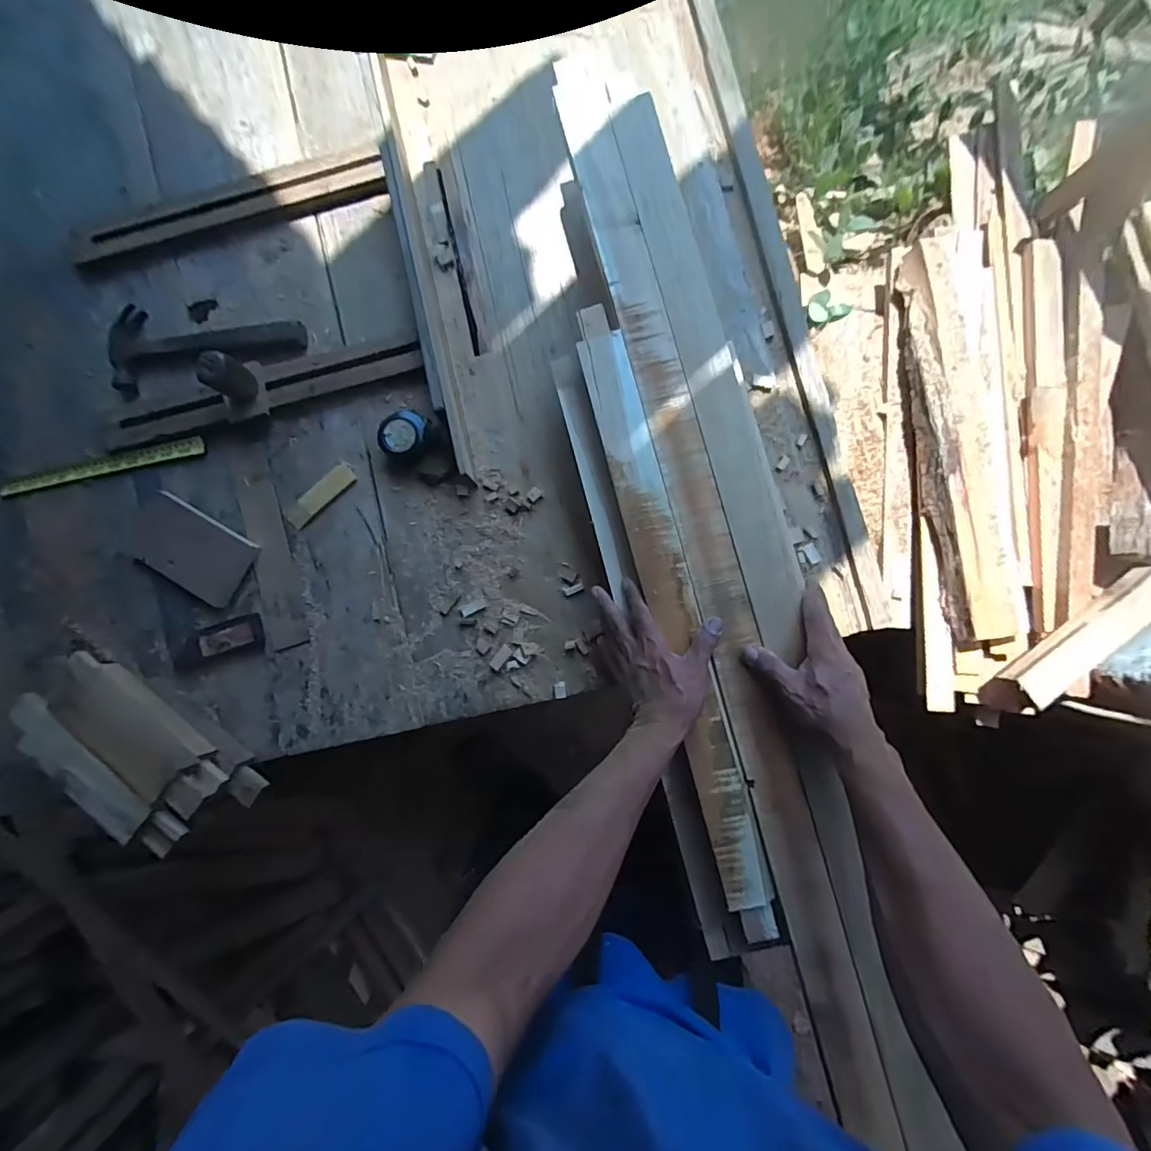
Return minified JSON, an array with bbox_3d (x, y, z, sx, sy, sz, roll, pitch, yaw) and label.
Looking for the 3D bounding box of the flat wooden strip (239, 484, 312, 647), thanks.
[{"bbox_3d":[-0.392,-0.016,0.658,0.049,0.006,0.220,-16,84,1],"label":"flat wooden strip"}]

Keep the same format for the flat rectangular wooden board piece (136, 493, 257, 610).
[{"bbox_3d":[-0.498,-0.035,0.657,0.156,0.013,0.092,29,87,5],"label":"flat rectangular wooden board piece"}]

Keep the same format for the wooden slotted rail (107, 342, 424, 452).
[{"bbox_3d":[-0.413,-0.243,0.667,0.423,0.020,0.056,-16,84,1],"label":"wooden slotted rail"}]

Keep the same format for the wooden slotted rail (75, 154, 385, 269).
[{"bbox_3d":[-0.488,-0.518,0.701,0.447,0.013,0.067,-12,84,2],"label":"wooden slotted rail"}]

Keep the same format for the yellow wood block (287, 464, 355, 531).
[{"bbox_3d":[-0.333,-0.104,0.661,0.103,0.005,0.030,-42,84,-1],"label":"yellow wood block"}]

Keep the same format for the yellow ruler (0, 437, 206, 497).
[{"bbox_3d":[-0.647,-0.147,0.686,0.295,0.005,0.026,-12,84,2],"label":"yellow ruler"}]

